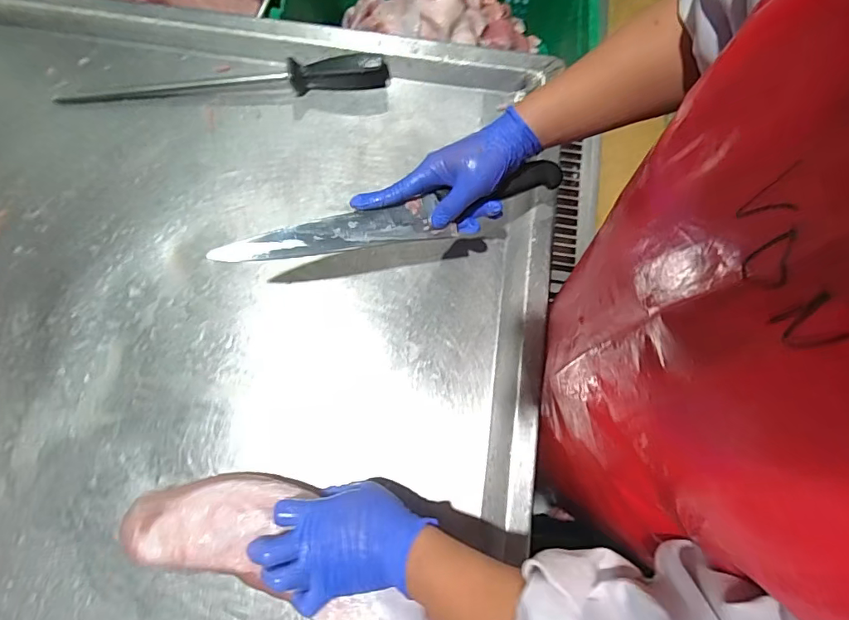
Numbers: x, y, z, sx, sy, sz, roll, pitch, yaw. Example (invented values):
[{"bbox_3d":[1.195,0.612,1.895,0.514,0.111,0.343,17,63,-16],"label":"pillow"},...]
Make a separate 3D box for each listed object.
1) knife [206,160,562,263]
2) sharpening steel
[{"bbox_3d":[-0.026,-0.089,0.480,0.357,0.019,0.043,-16,79,-8],"label":"knife"},{"bbox_3d":[-0.248,-0.283,0.590,0.400,0.037,0.026,-6,78,-3],"label":"sharpening steel"}]

